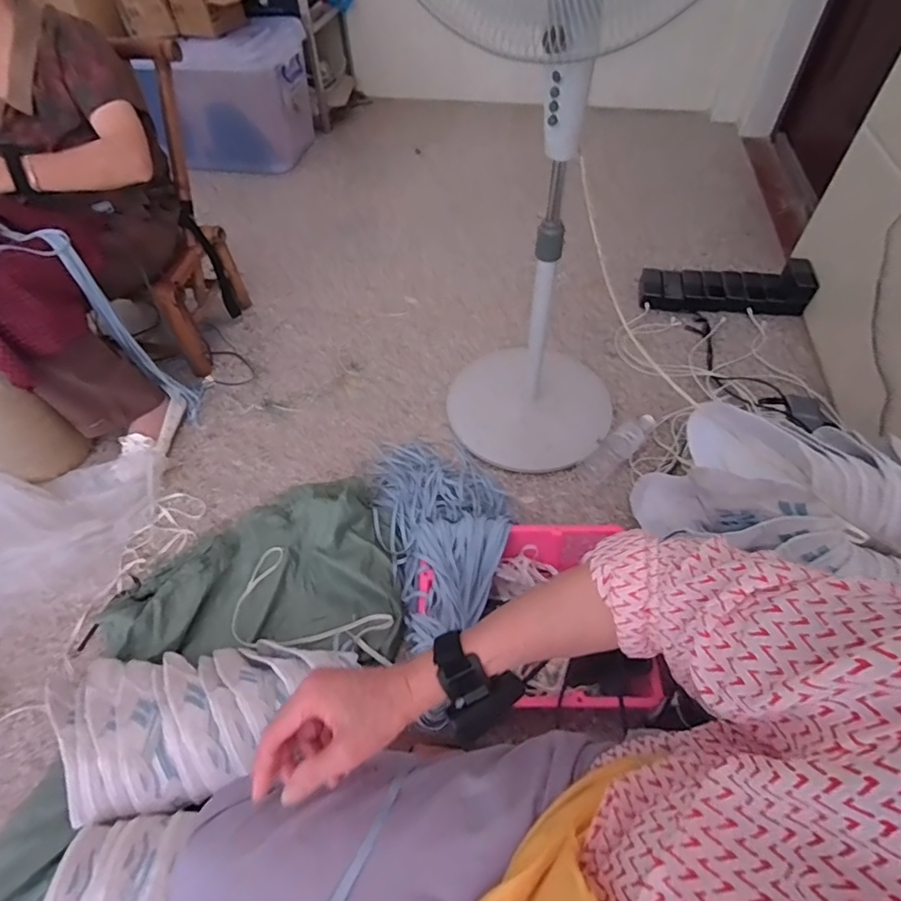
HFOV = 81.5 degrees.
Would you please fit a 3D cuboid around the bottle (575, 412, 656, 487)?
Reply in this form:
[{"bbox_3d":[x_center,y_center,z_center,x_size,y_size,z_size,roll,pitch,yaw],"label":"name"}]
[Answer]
[{"bbox_3d":[0.390,-0.013,1.212,0.071,0.057,0.249,38,62,26],"label":"bottle"}]

